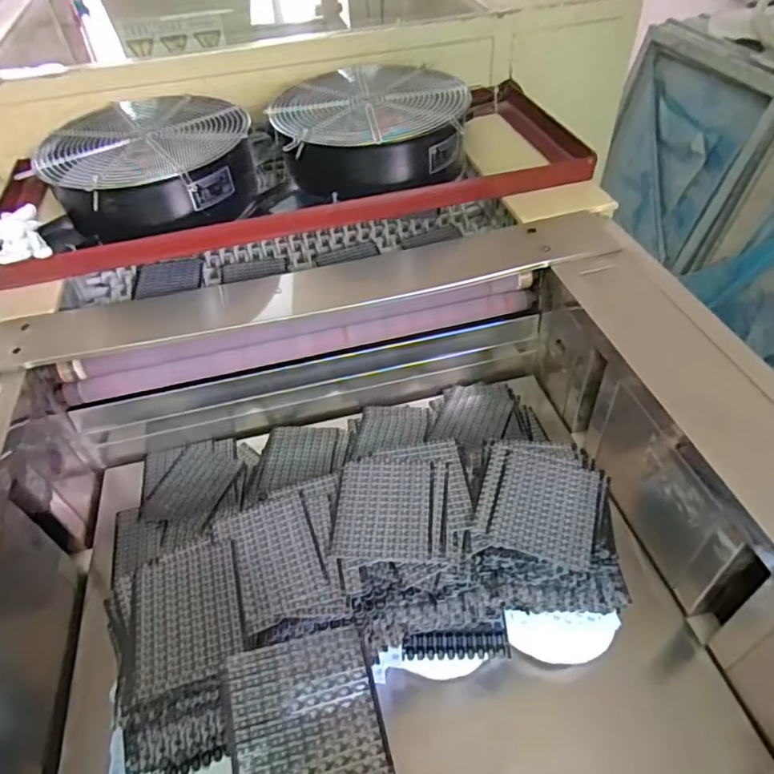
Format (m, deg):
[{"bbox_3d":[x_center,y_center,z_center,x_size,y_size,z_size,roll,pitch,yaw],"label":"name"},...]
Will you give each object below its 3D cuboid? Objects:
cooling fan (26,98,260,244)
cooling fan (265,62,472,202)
[{"bbox_3d":[-0.358,-0.337,0.875,0.305,0.122,0.261,-21,48,-14],"label":"cooling fan"},{"bbox_3d":[-0.026,-0.421,0.935,0.310,0.135,0.269,4,47,9],"label":"cooling fan"}]

